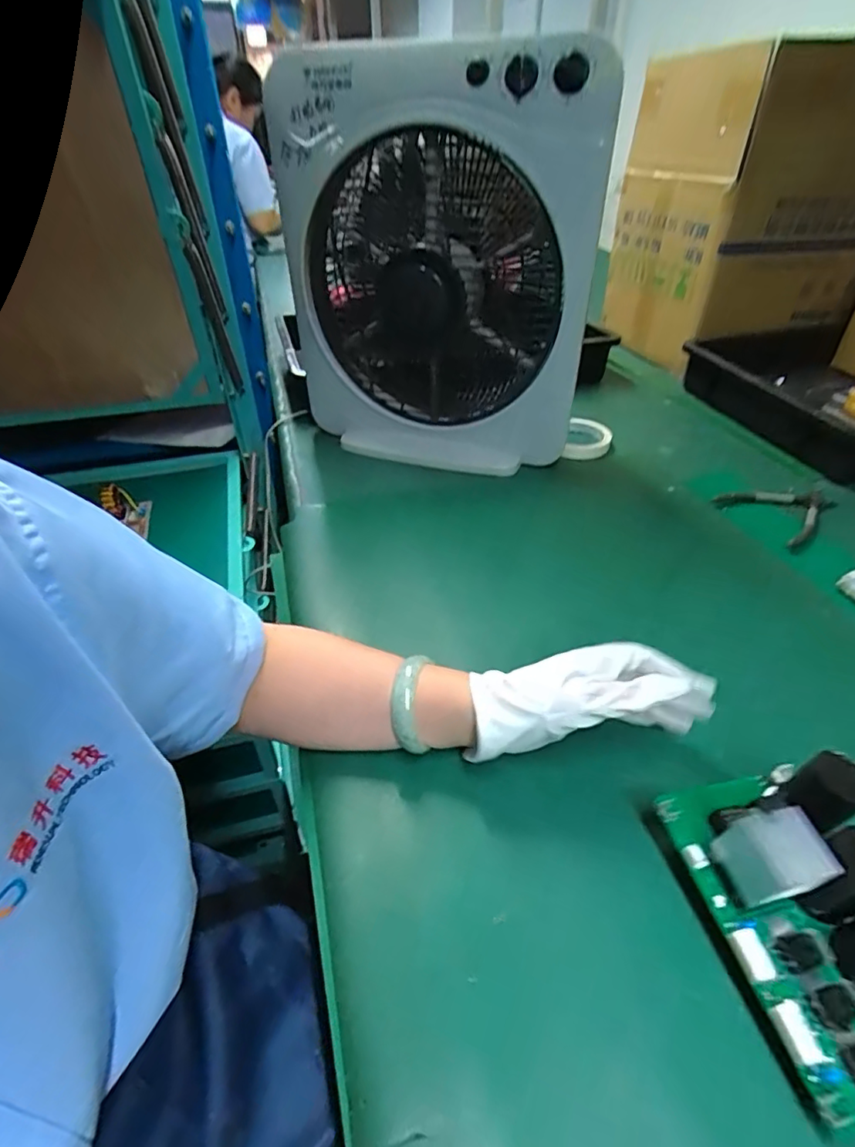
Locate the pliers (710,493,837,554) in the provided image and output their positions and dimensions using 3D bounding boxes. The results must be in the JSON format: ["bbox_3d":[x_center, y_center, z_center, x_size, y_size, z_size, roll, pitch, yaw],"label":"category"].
[{"bbox_3d":[0.430,-0.078,0.663,0.139,0.010,0.106,-21,44,-23],"label":"pliers"}]

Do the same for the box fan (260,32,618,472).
[{"bbox_3d":[0.004,-0.338,0.667,0.375,0.414,0.121,15,42,18],"label":"box fan"}]

